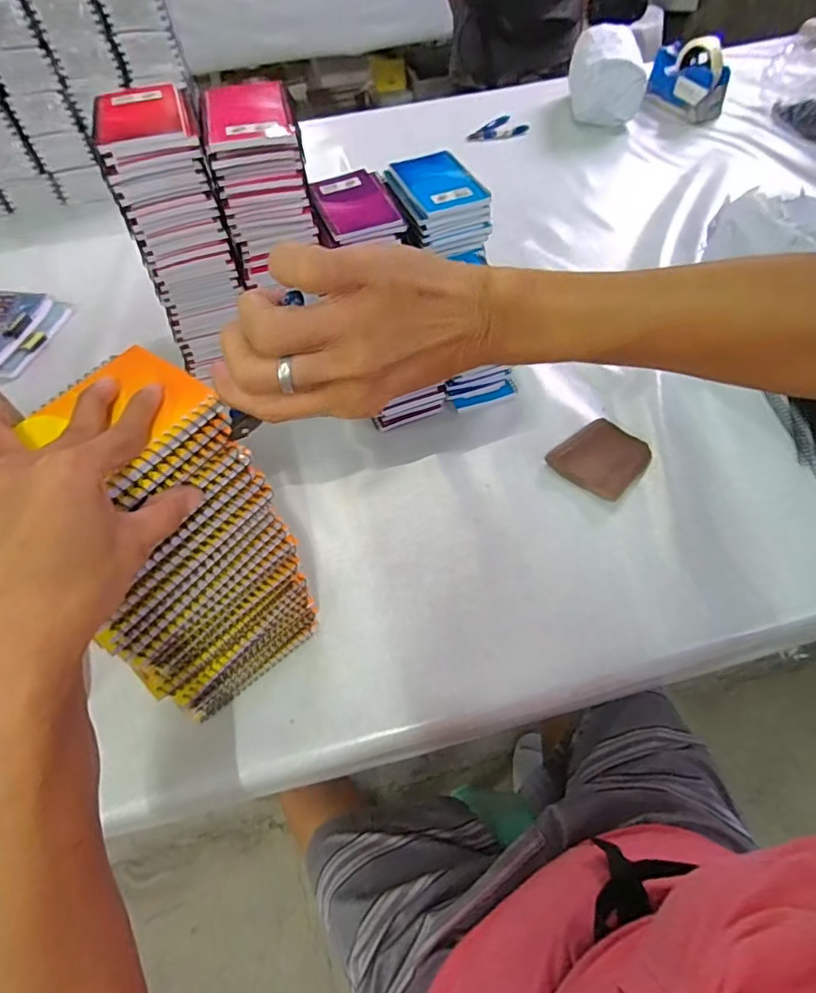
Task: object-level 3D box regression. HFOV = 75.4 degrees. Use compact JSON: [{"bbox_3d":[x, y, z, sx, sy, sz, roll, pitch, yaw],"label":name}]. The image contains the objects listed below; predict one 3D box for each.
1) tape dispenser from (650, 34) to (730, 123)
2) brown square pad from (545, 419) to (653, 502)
[{"bbox_3d":[0.557,-0.852,1.068,0.067,0.117,0.191,-23,58,-13],"label":"tape dispenser"},{"bbox_3d":[0.221,-0.045,0.606,0.086,0.028,0.090,-40,63,-22],"label":"brown square pad"}]

